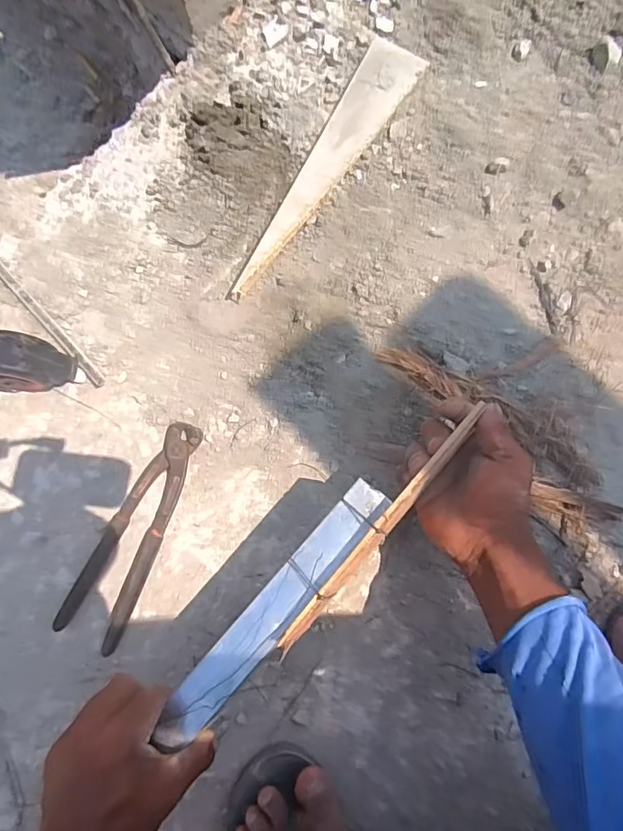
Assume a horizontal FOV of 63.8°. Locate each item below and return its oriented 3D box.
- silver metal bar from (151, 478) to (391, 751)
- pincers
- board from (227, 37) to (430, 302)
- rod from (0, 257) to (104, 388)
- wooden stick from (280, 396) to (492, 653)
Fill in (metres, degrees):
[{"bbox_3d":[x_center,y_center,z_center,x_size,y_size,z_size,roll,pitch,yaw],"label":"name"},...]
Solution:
[{"bbox_3d":[-0.027,0.147,0.377,0.033,0.011,0.233,40,86,7],"label":"silver metal bar"},{"bbox_3d":[-0.163,0.111,0.475,0.061,0.019,0.218,27,85,6],"label":"pincers"},{"bbox_3d":[0.017,-0.250,0.511,0.056,0.022,0.313,30,85,6],"label":"board"},{"bbox_3d":[-0.271,-0.097,0.508,0.011,0.009,0.179,-42,83,-3],"label":"rod"},{"bbox_3d":[0.054,0.081,0.370,0.013,0.010,0.231,41,86,7],"label":"wooden stick"}]

